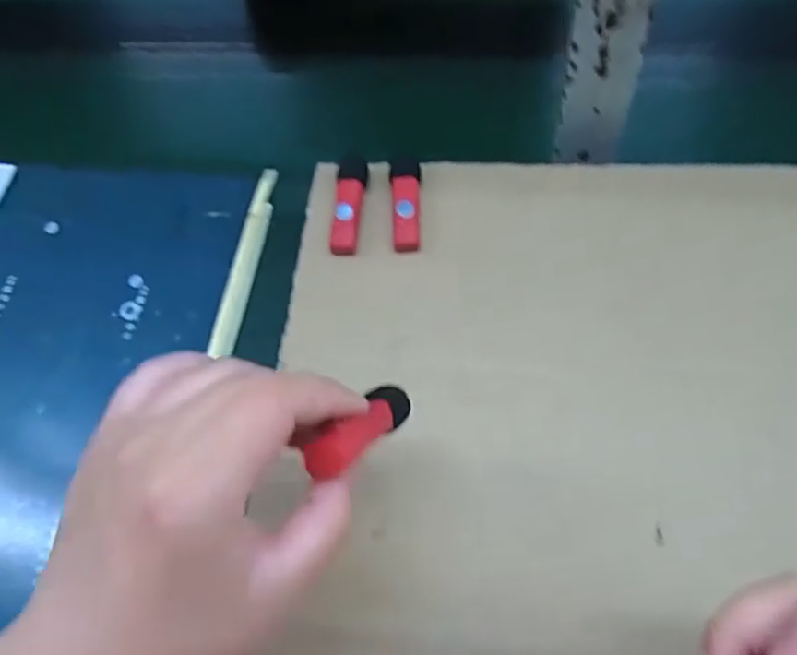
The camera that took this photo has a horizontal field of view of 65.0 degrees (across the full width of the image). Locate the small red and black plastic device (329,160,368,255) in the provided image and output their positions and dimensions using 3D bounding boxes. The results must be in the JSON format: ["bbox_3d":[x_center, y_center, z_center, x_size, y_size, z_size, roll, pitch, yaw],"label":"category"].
[{"bbox_3d":[-0.029,-0.073,0.372,0.018,0.008,0.060,5,74,3],"label":"small red and black plastic device"}]

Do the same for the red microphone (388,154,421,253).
[{"bbox_3d":[0.004,-0.076,0.370,0.017,0.013,0.063,-1,75,-2],"label":"red microphone"}]

